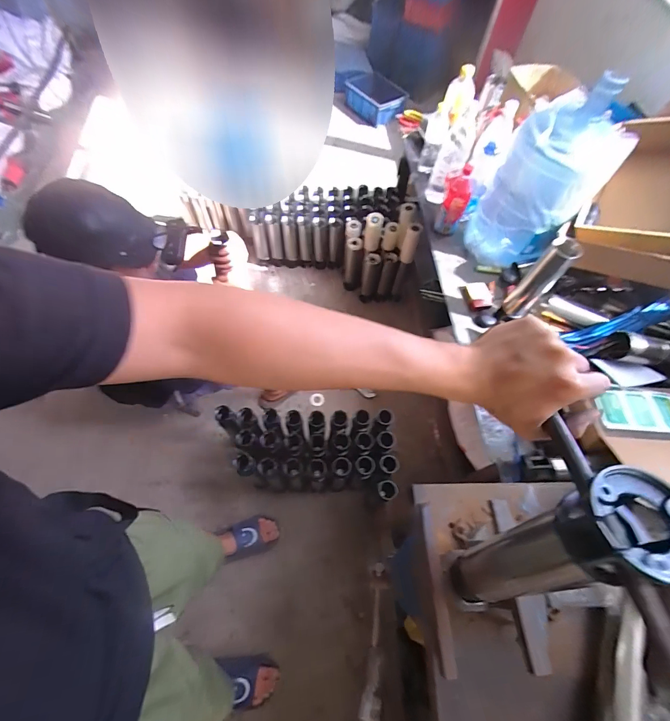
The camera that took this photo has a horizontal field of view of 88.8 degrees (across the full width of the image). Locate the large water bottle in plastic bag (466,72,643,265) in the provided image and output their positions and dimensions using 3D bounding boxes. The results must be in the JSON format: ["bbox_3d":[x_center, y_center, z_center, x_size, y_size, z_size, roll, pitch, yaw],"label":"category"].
[{"bbox_3d":[0.591,-0.502,0.985,0.272,0.411,0.252,30,66,12],"label":"large water bottle in plastic bag"}]

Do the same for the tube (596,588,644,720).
[{"bbox_3d":[0.440,0.514,0.523,0.051,0.050,0.285,25,65,10],"label":"tube"}]

